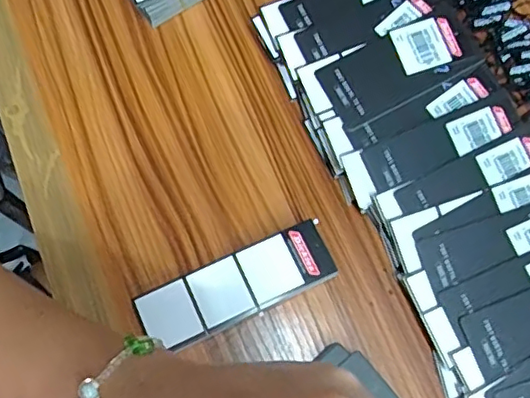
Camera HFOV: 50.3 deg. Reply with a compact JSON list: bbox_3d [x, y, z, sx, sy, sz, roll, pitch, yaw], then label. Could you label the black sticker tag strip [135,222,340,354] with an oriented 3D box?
[{"bbox_3d":[-0.016,0.056,0.349,0.117,0.024,0.039,-24,74,-9],"label":"black sticker tag strip"}]

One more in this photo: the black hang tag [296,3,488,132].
[{"bbox_3d":[0.088,-0.088,0.384,0.121,0.005,0.052,-25,77,-4],"label":"black hang tag"}]

